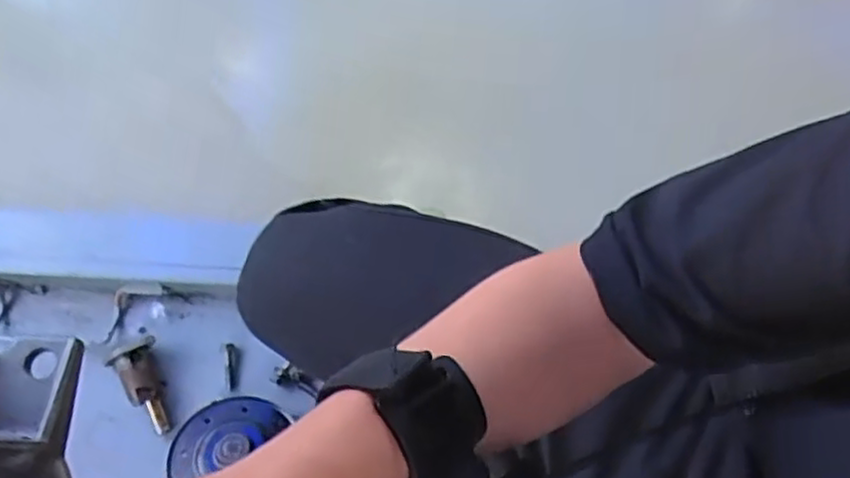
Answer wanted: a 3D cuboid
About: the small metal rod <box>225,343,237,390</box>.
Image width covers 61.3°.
[{"bbox_3d":[-0.185,0.121,0.683,0.011,0.010,0.044,-5,70,-4],"label":"small metal rod"}]

